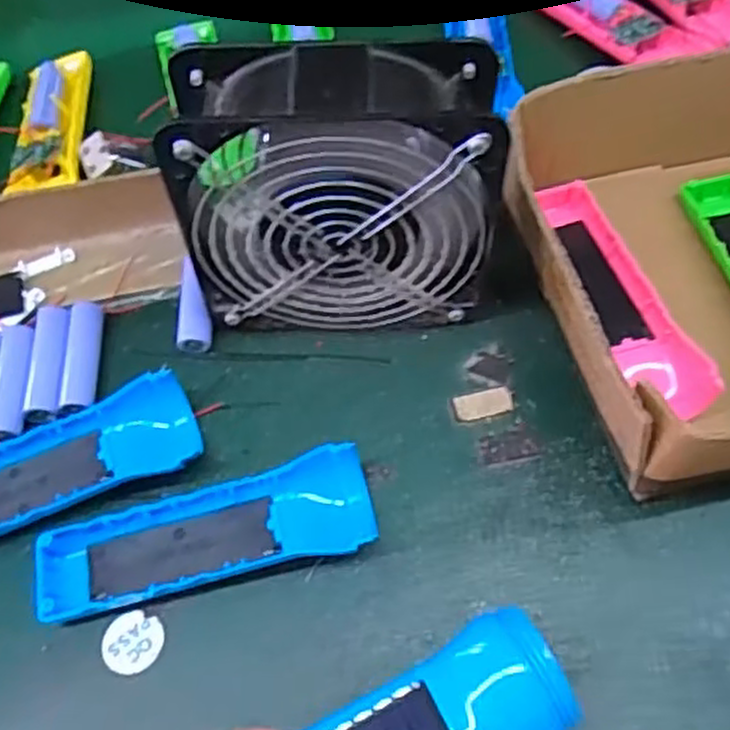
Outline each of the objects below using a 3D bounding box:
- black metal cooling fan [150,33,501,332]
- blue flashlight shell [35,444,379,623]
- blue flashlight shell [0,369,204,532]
[{"bbox_3d":[-0.011,-0.080,0.386,0.147,0.150,0.064,0,59,3],"label":"black metal cooling fan"},{"bbox_3d":[-0.074,0.082,0.368,0.156,0.023,0.045,-14,62,-6],"label":"blue flashlight shell"},{"bbox_3d":[-0.161,0.054,0.387,0.156,0.020,0.045,-23,63,-10],"label":"blue flashlight shell"}]

